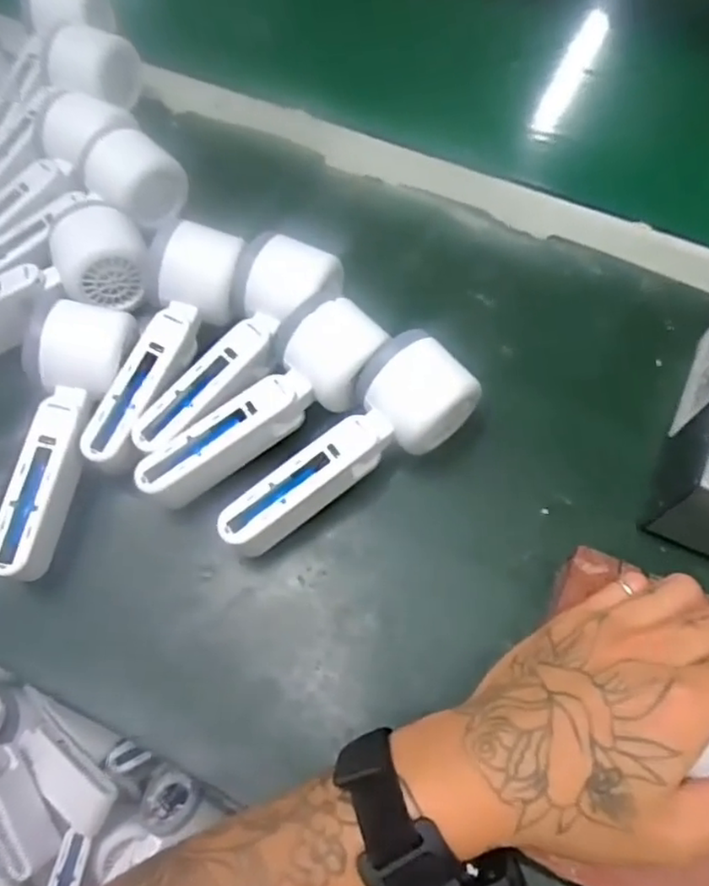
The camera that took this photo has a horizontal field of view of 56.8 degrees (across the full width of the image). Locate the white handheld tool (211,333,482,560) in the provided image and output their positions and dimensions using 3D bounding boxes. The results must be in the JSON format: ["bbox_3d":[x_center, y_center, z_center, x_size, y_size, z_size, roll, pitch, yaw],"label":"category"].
[{"bbox_3d":[-0.003,0.007,0.374,0.165,0.058,0.051,-37,69,-13],"label":"white handheld tool"}]

